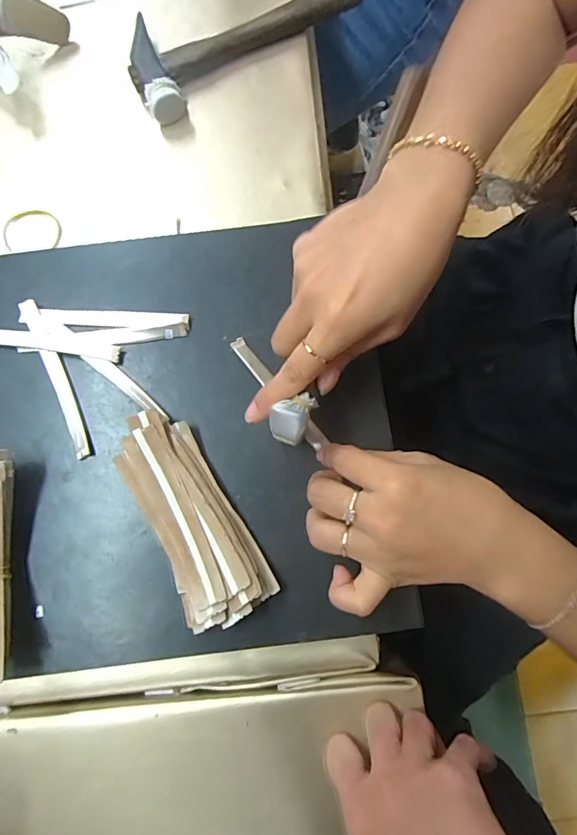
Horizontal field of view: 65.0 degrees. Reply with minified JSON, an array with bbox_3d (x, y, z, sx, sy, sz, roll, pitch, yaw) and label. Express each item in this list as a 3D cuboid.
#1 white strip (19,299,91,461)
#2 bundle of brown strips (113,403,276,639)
[{"bbox_3d":[-0.166,-0.029,0.323,0.013,0.006,0.123,-24,81,-5],"label":"white strip"},{"bbox_3d":[-0.066,0.064,0.300,0.056,0.023,0.143,-29,81,-6],"label":"bundle of brown strips"}]

